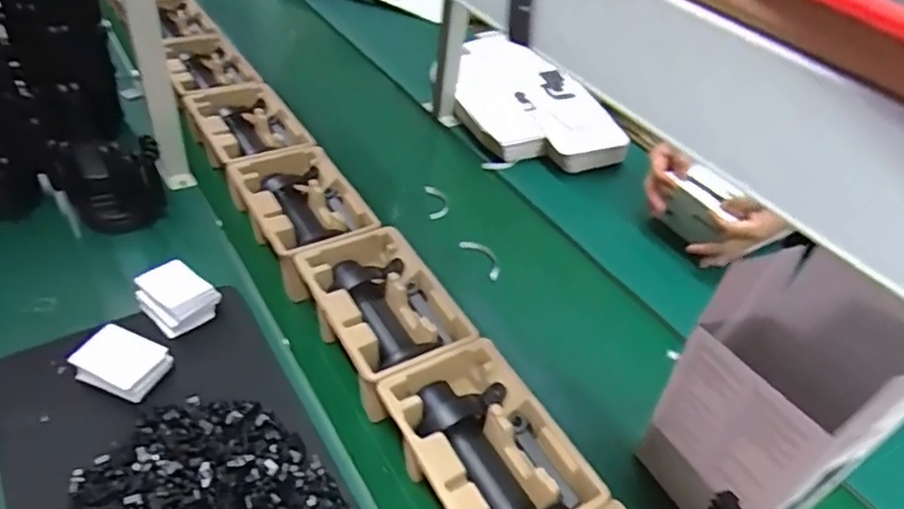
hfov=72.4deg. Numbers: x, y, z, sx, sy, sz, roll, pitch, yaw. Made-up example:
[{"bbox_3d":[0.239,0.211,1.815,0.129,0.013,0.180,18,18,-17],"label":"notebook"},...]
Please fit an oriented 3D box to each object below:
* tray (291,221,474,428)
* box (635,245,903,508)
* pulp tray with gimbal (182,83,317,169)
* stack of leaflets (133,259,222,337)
[{"bbox_3d":[-0.090,0.078,0.800,0.156,0.091,0.234,-19,49,-25],"label":"tray"},{"bbox_3d":[0.339,0.150,0.649,0.185,0.264,0.178,-20,50,-26],"label":"box"},{"bbox_3d":[-0.354,-0.214,1.080,0.155,0.096,0.259,-22,50,-27],"label":"pulp tray with gimbal"},{"bbox_3d":[-0.363,0.055,0.815,0.083,0.056,0.078,34,49,25],"label":"stack of leaflets"}]

